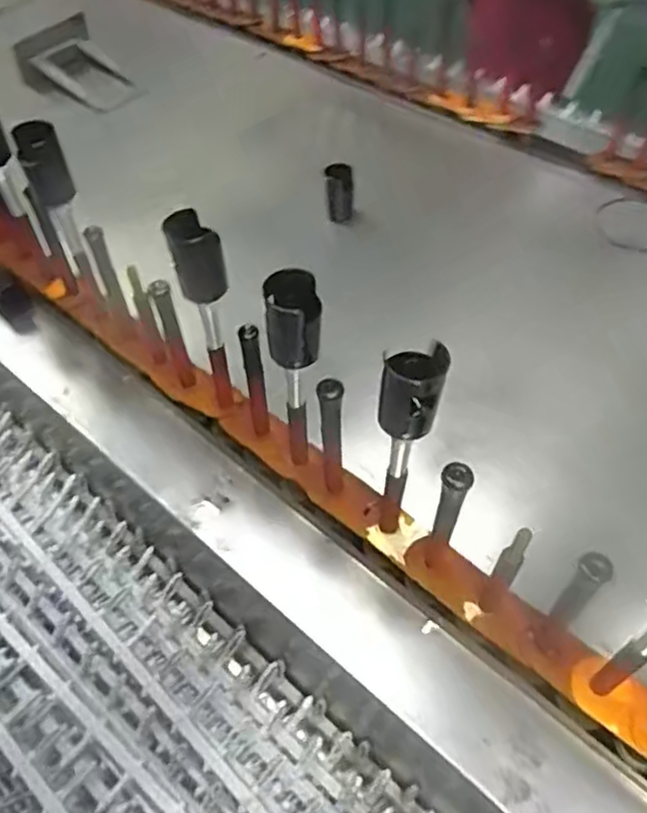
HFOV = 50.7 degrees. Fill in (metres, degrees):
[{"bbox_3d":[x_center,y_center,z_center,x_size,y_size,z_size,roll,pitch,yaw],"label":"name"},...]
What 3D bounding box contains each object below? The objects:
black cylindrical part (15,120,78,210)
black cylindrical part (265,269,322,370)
[{"bbox_3d":[-0.261,-0.227,0.639,0.035,0.069,0.044,-22,55,-15],"label":"black cylindrical part"},{"bbox_3d":[-0.022,-0.063,0.514,0.039,0.069,0.040,-2,52,-1],"label":"black cylindrical part"}]

